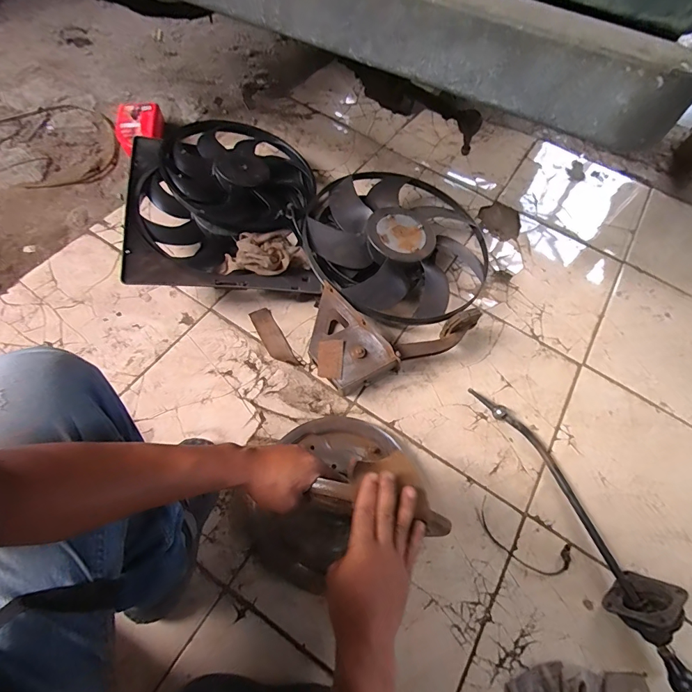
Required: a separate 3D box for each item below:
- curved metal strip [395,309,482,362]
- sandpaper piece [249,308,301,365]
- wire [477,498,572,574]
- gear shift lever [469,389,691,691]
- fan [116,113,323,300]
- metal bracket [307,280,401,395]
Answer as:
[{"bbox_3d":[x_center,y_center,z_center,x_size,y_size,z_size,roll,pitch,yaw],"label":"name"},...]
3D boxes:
[{"bbox_3d":[0.206,-0.020,0.858,0.201,0.063,0.054,-28,67,-2],"label":"curved metal strip"},{"bbox_3d":[-0.167,-0.017,0.900,0.049,0.009,0.162,-27,69,-14],"label":"sandpaper piece"},{"bbox_3d":[0.342,0.376,0.763,0.189,0.007,0.081,33,66,14],"label":"wire"},{"bbox_3d":[0.444,0.316,0.751,0.117,0.094,0.589,-26,67,-16],"label":"gear shift lever"},{"bbox_3d":[-0.290,-0.362,0.954,0.423,0.113,0.524,-8,63,-10],"label":"fan"},{"bbox_3d":[-0.013,0.001,0.866,0.150,0.080,0.231,-39,71,-21],"label":"metal bracket"}]

